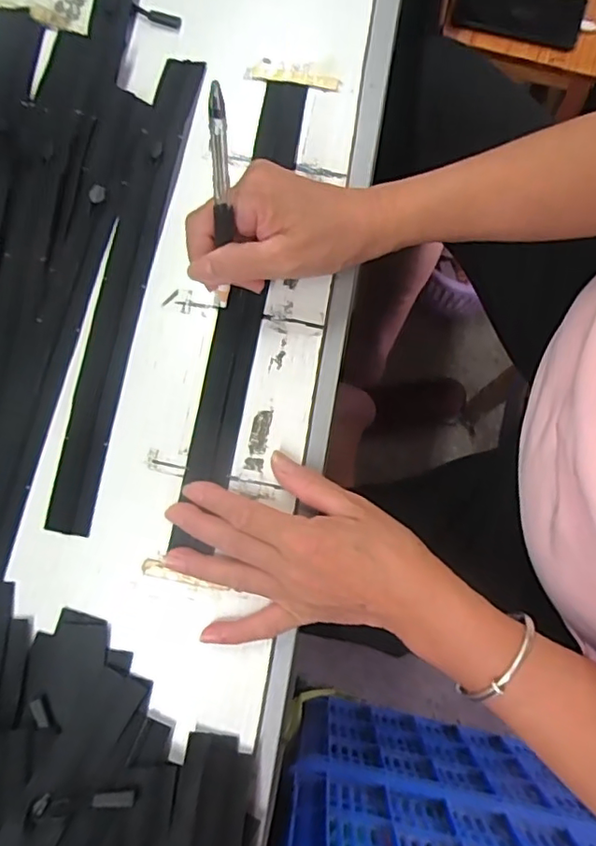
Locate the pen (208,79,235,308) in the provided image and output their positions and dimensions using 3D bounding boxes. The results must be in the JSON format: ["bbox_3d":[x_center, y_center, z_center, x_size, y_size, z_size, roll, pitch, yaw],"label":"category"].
[{"bbox_3d":[-0.046,-0.119,0.329,0.010,0.154,0.005,22,61,4],"label":"pen"}]

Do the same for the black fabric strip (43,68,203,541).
[{"bbox_3d":[-0.123,-0.098,0.406,0.034,0.008,0.351,12,85,4],"label":"black fabric strip"}]

